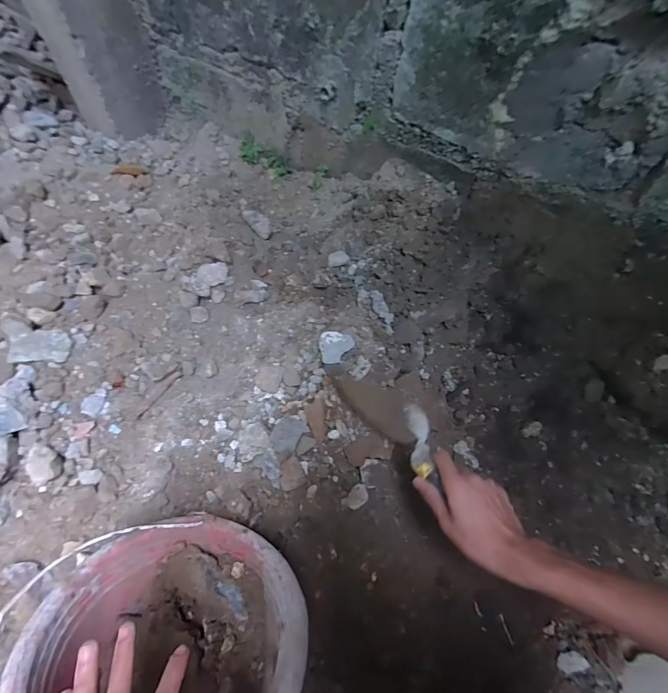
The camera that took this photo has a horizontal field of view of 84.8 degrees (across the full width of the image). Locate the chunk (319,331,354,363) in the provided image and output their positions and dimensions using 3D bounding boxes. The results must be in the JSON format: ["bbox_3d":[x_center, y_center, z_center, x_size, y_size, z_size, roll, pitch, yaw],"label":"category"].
[{"bbox_3d":[0.005,0.001,0.595,0.054,0.030,0.050,-6,60,-6],"label":"chunk"}]

